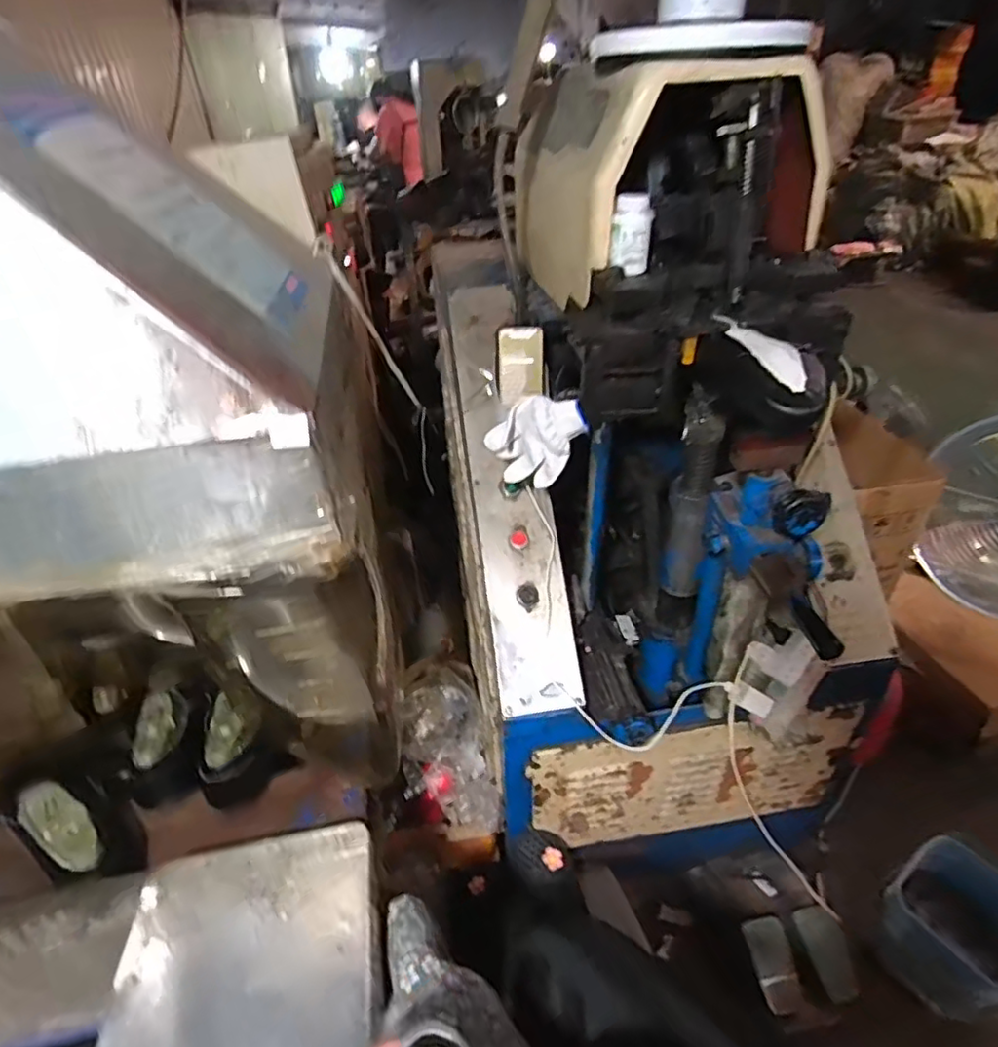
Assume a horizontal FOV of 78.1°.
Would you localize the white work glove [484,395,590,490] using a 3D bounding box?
[{"bbox_3d":[0.050,-0.113,0.856,0.134,0.119,0.047,17,41,25],"label":"white work glove"}]

